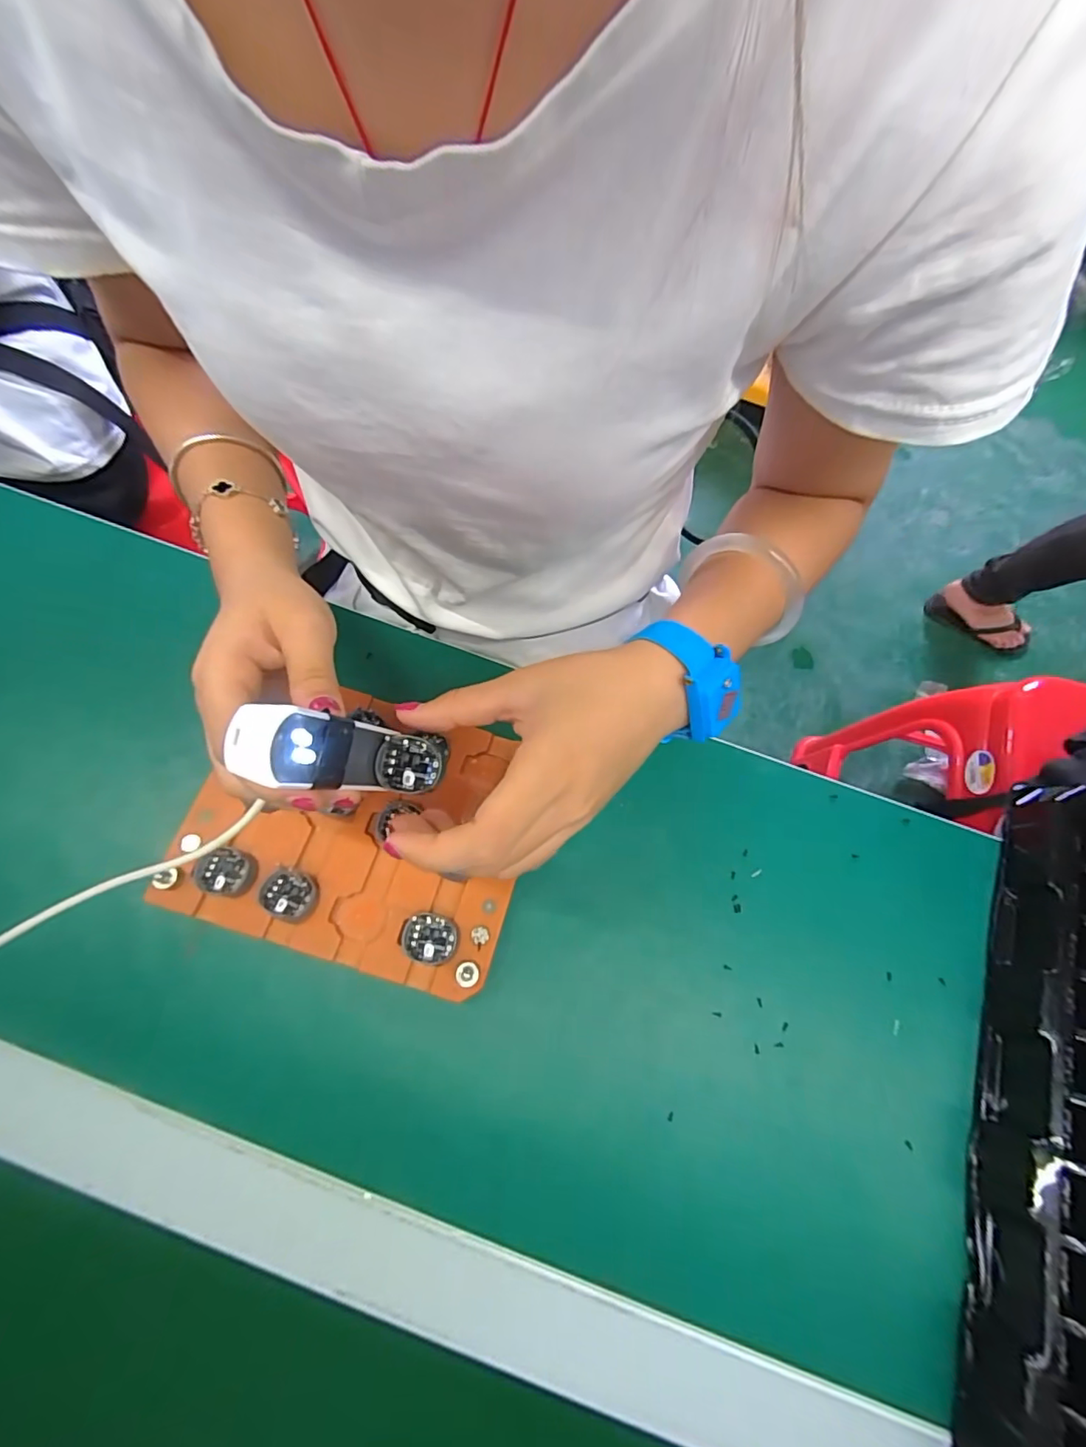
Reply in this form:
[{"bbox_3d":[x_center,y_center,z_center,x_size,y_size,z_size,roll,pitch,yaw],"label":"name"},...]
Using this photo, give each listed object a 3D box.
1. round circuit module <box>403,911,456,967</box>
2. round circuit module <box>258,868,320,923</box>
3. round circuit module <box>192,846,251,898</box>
[{"bbox_3d":[-0.062,0.117,0.296,0.029,0.008,0.026,3,70,-4],"label":"round circuit module"},{"bbox_3d":[-0.139,0.093,0.297,0.031,0.012,0.025,19,70,2],"label":"round circuit module"},{"bbox_3d":[-0.176,0.082,0.299,0.030,0.010,0.024,-4,70,-6],"label":"round circuit module"}]

